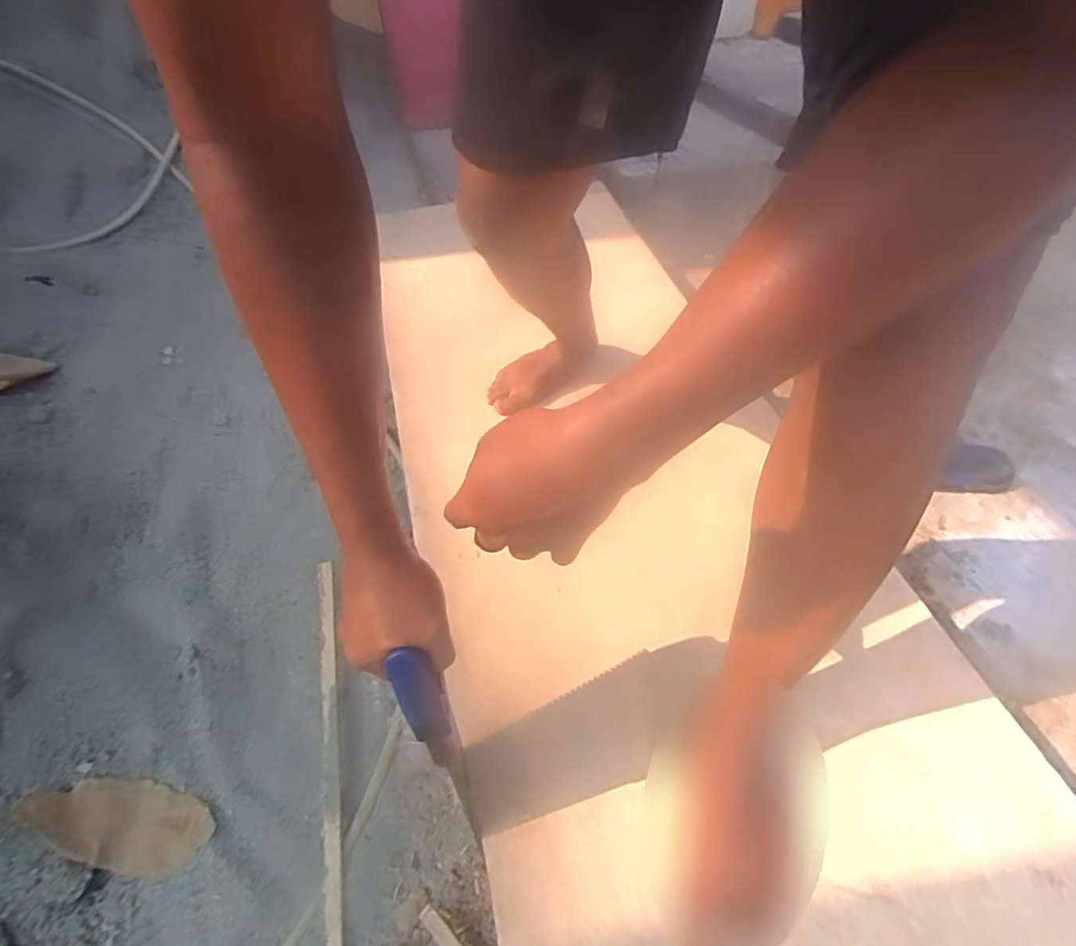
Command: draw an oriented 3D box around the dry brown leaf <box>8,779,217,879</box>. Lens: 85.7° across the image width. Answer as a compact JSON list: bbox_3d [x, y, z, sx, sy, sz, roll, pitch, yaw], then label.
[{"bbox_3d":[-0.554,0.459,0.764,0.222,0.013,0.098,24,57,-8],"label":"dry brown leaf"}]

